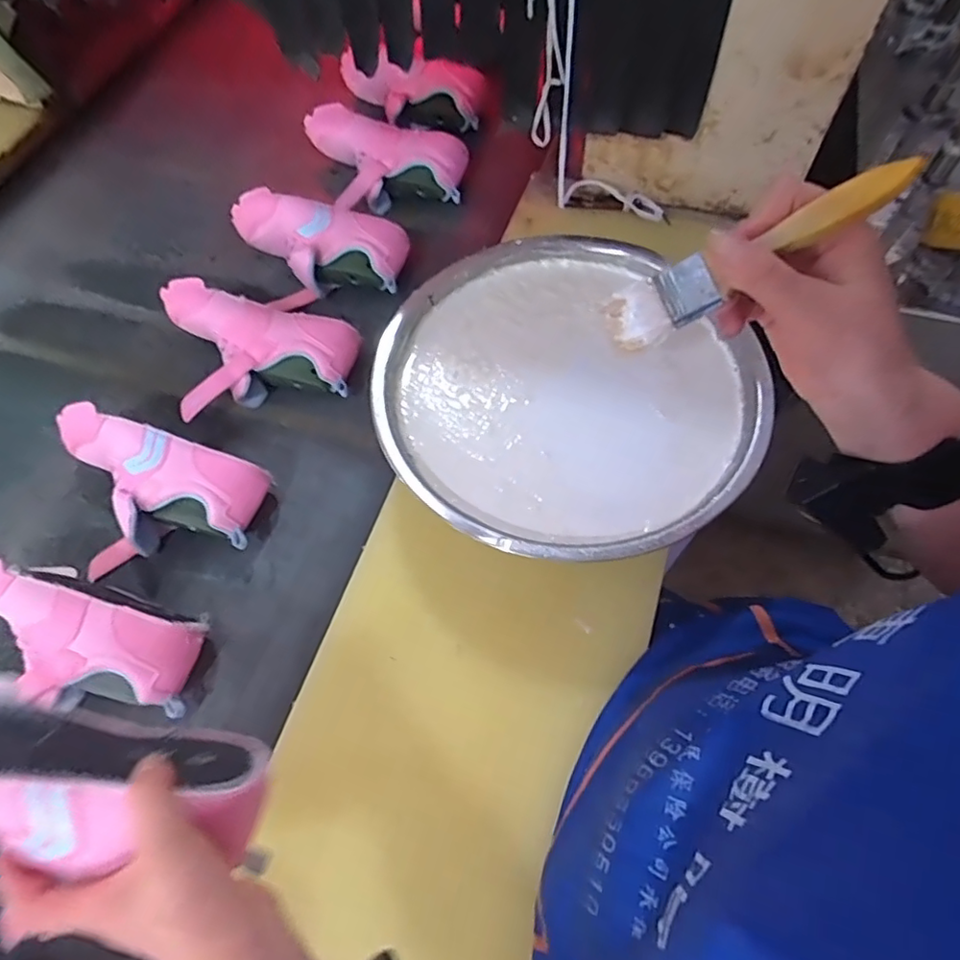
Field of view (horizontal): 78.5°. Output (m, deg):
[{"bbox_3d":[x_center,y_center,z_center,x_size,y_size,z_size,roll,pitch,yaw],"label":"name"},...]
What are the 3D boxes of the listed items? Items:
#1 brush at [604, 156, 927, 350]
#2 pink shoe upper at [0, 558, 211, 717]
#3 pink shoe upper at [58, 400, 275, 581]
[{"bbox_3d":[0.139,-0.114,0.302,0.151,0.009,0.034,-23,78,24],"label":"brush"},{"bbox_3d":[-0.365,0.142,0.528,0.231,0.075,0.112,16,64,9],"label":"pink shoe upper"},{"bbox_3d":[-0.339,0.019,0.587,0.232,0.077,0.139,14,63,10],"label":"pink shoe upper"}]

